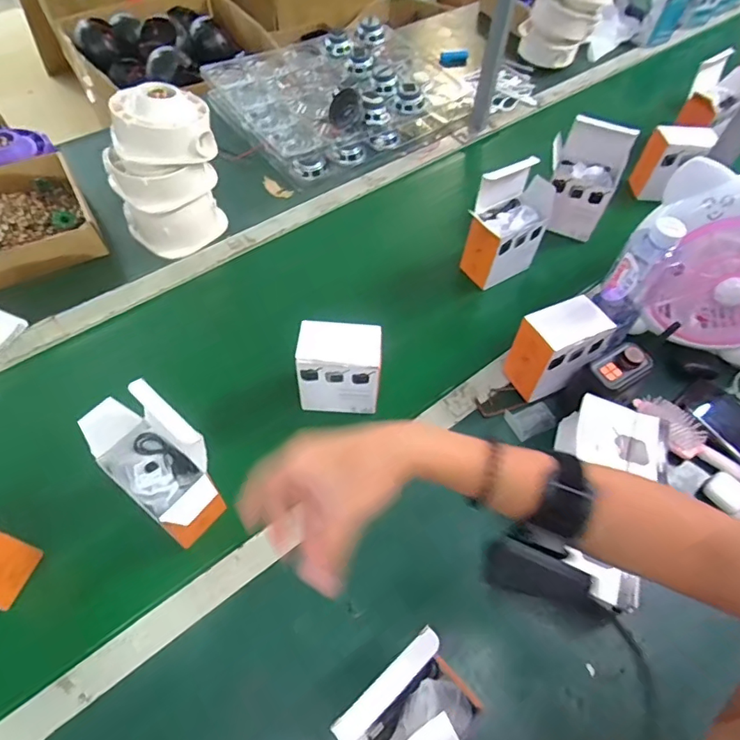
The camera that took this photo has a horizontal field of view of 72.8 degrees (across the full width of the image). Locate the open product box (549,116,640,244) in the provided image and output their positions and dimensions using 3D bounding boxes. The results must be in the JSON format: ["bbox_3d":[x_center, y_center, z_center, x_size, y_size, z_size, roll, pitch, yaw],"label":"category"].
[{"bbox_3d":[0.350,-0.318,0.838,0.109,0.172,0.075,22,59,10],"label":"open product box"}]

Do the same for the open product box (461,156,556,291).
[{"bbox_3d":[0.210,-0.216,0.773,0.113,0.201,0.075,-31,65,-20],"label":"open product box"}]

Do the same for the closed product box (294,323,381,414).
[{"bbox_3d":[-0.037,-0.004,0.637,0.105,0.114,0.067,3,58,-2],"label":"closed product box"}]

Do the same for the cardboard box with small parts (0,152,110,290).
[{"bbox_3d":[-0.552,-0.231,0.785,0.210,0.065,0.213,-28,64,-19],"label":"cardboard box with small parts"}]

